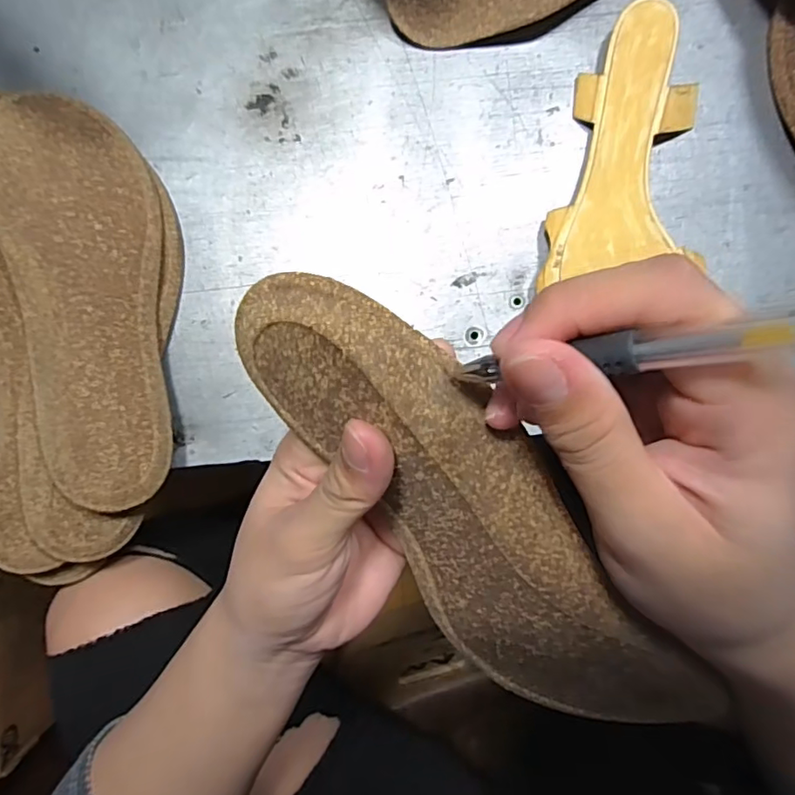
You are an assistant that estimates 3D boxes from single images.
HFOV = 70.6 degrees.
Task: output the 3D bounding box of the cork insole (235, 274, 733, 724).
[{"bbox_3d":[0.034,0.053,0.194,0.076,0.016,0.228,-22,115,31],"label":"cork insole"}]

